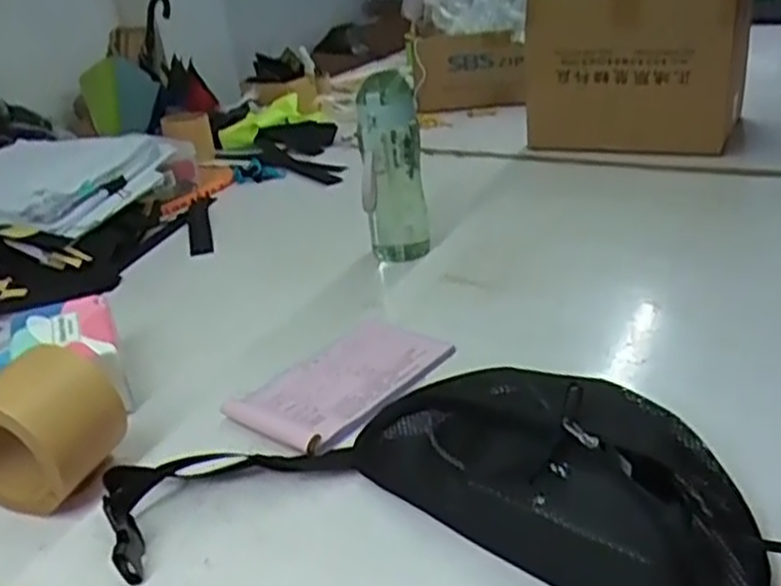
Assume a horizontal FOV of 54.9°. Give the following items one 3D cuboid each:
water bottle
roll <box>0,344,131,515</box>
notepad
[{"bbox_3d":[0.003,-0.144,0.883,0.072,0.218,0.060,-1,28,7],"label":"water bottle"},{"bbox_3d":[-0.272,0.101,0.581,0.113,0.115,0.078,5,29,18],"label":"roll"},{"bbox_3d":[-0.041,0.078,0.682,0.119,0.017,0.185,15,34,33],"label":"notepad"}]

